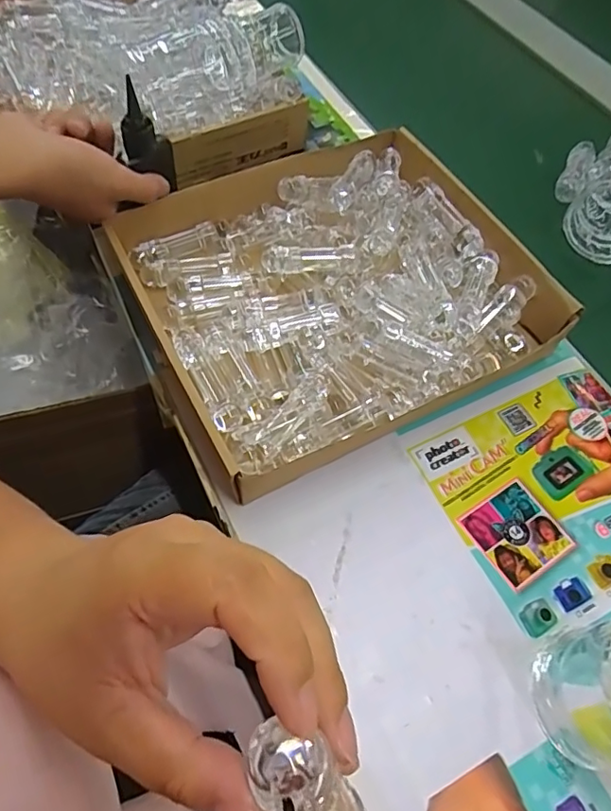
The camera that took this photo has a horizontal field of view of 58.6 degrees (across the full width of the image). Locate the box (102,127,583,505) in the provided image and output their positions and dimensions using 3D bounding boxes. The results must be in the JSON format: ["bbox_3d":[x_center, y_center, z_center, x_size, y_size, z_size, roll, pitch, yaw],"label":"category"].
[{"bbox_3d":[0.026,-0.098,0.462,0.312,0.054,0.282,-24,64,-16],"label":"box"}]

